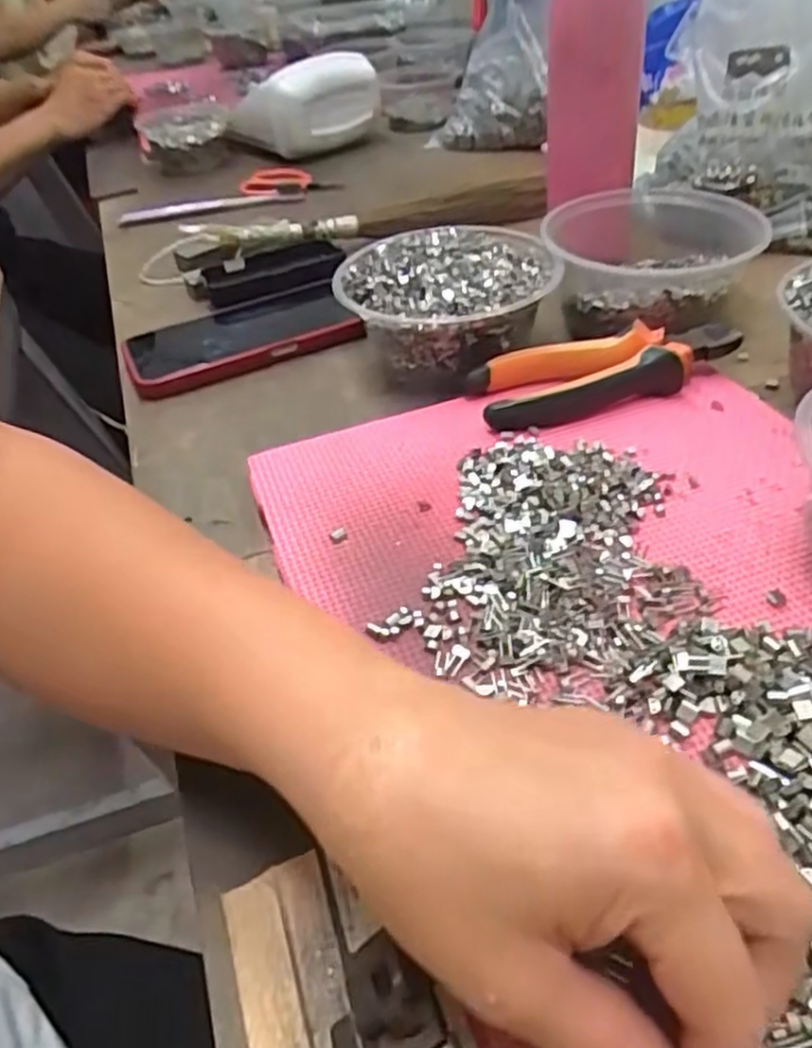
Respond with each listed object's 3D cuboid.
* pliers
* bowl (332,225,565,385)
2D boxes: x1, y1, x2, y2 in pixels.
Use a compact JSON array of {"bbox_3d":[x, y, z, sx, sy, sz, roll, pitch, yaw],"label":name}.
[{"bbox_3d":[0.112,-0.088,0.420,0.148,0.022,0.050,-13,41,-6],"label":"pliers"},{"bbox_3d":[0.029,-0.138,0.469,0.133,0.059,0.104,-13,41,-6],"label":"bowl"}]

